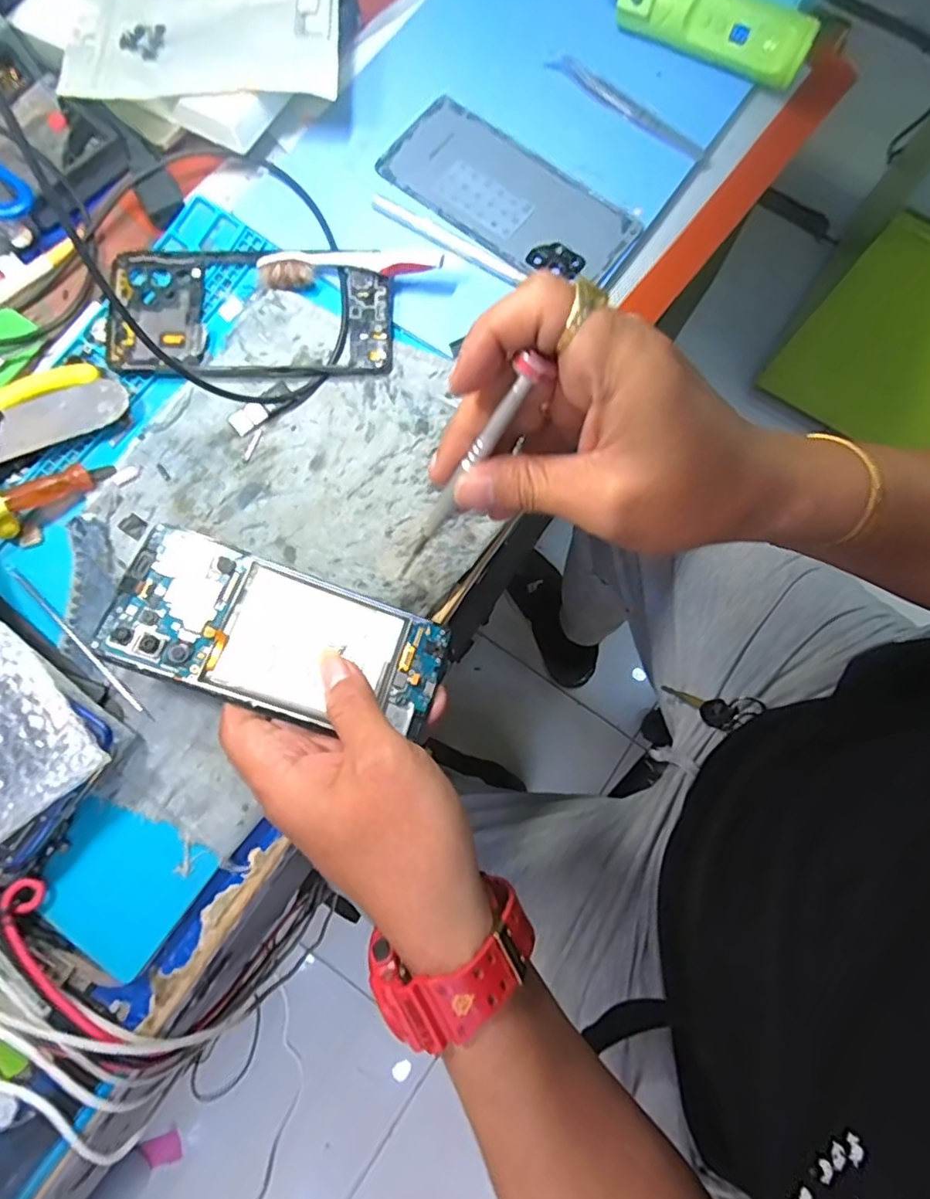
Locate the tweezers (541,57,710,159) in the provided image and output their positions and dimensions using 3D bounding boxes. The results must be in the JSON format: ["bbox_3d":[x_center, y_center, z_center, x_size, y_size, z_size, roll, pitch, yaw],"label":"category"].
[{"bbox_3d":[0.100,-0.306,0.370,0.112,0.006,0.012,37,81,5],"label":"tweezers"}]

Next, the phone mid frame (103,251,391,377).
[{"bbox_3d":[-0.123,-0.162,0.340,0.158,0.009,0.072,0,80,-1],"label":"phone mid frame"}]

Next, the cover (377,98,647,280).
[{"bbox_3d":[0.026,-0.243,0.362,0.150,0.006,0.072,37,81,5],"label":"cover"}]

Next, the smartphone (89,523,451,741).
[{"bbox_3d":[-0.087,0.019,0.288,0.152,0.005,0.067,20,68,-10],"label":"smartphone"}]

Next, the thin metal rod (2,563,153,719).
[{"bbox_3d":[-0.199,0.020,0.305,0.115,0.004,0.004,43,82,6],"label":"thin metal rod"}]

